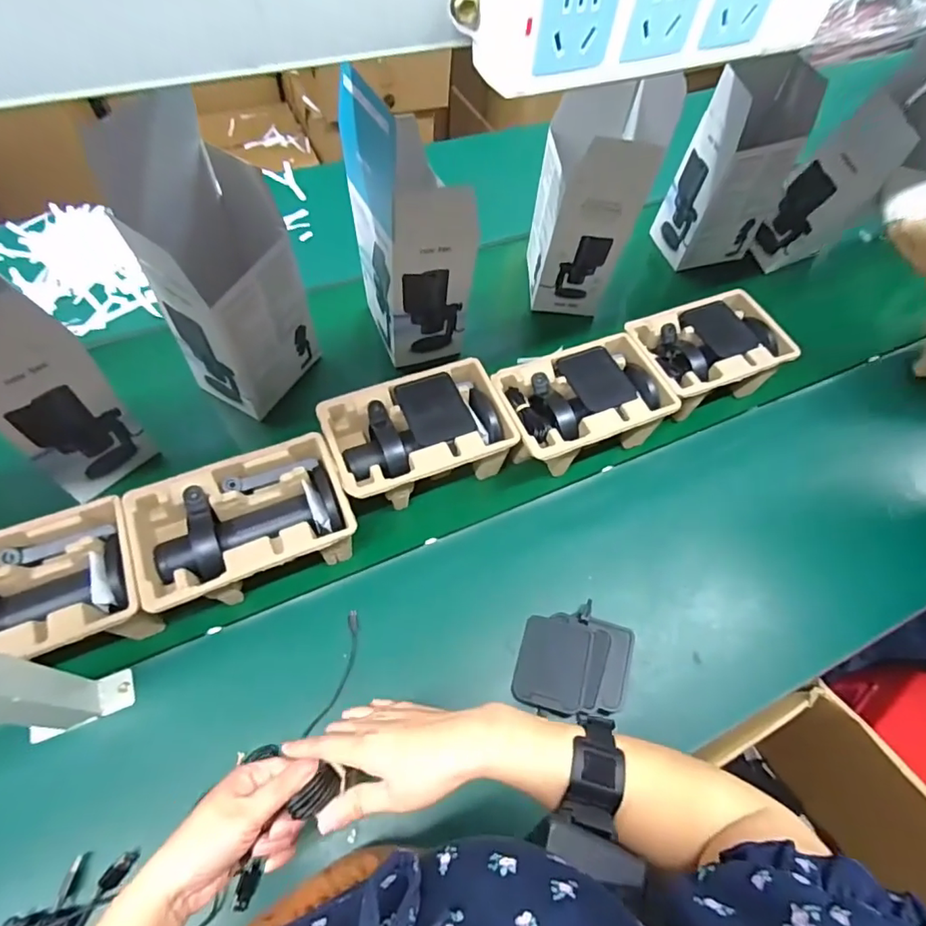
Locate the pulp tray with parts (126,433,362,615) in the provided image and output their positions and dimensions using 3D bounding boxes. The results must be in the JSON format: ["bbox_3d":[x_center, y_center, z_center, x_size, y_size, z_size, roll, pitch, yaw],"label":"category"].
[{"bbox_3d":[-0.249,0.074,0.621,0.223,0.092,0.147,-21,63,-12],"label":"pulp tray with parts"}]

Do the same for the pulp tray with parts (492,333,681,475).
[{"bbox_3d":[0.167,-0.074,0.759,0.229,0.106,0.155,-20,63,-12],"label":"pulp tray with parts"}]

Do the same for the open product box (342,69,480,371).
[{"bbox_3d":[-0.068,-0.311,0.724,0.126,0.338,0.141,-20,63,-12],"label":"open product box"}]

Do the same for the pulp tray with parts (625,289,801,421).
[{"bbox_3d":[0.376,-0.165,0.819,0.239,0.090,0.162,-22,63,-13],"label":"pulp tray with parts"}]

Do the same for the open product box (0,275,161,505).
[{"bbox_3d":[-0.499,-0.098,0.592,0.142,0.281,0.112,30,64,15],"label":"open product box"}]

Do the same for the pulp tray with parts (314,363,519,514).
[{"bbox_3d":[-0.059,-0.036,0.708,0.234,0.096,0.161,-20,63,-12],"label":"pulp tray with parts"}]

